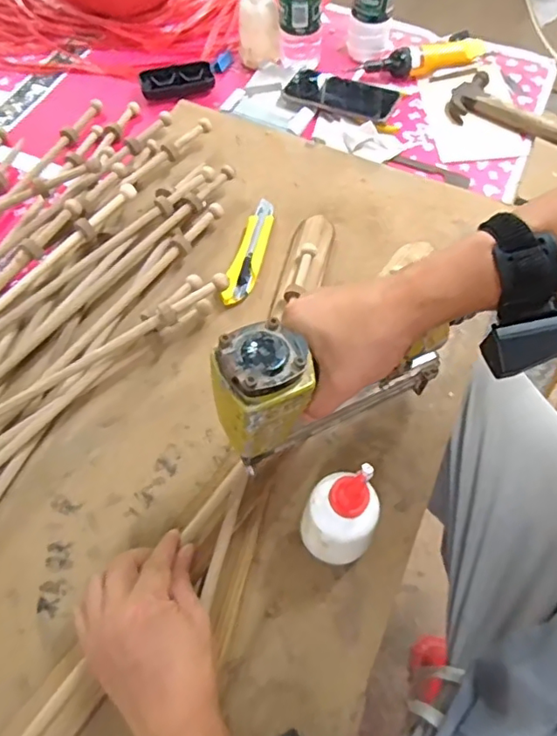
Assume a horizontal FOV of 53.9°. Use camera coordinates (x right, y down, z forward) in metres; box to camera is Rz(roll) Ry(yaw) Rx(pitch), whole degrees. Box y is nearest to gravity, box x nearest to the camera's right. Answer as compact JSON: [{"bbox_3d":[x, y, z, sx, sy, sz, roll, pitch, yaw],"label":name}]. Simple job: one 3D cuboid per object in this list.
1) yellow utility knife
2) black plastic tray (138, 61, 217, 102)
[{"bbox_3d":[-0.032,-0.141,0.656,0.033,0.012,0.155,12,63,7],"label":"yellow utility knife"},{"bbox_3d":[-0.149,-0.427,0.812,0.108,0.029,0.042,-14,63,-7],"label":"black plastic tray"}]

